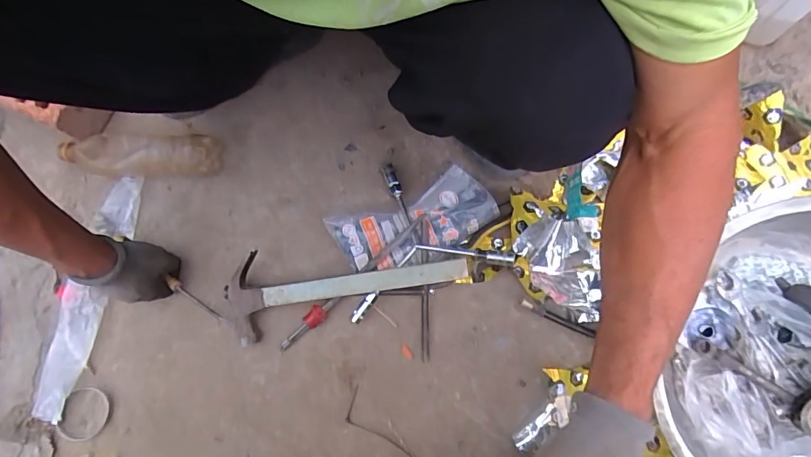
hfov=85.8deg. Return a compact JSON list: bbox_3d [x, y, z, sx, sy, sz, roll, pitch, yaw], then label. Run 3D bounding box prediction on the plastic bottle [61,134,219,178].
[{"bbox_3d":[-0.399,-0.111,0.659,0.233,0.053,0.065,5,79,2],"label":"plastic bottle"}]

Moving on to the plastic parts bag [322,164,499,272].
[{"bbox_3d":[0.012,-0.012,0.627,0.228,0.048,0.111,-23,79,-3],"label":"plastic parts bag"}]

